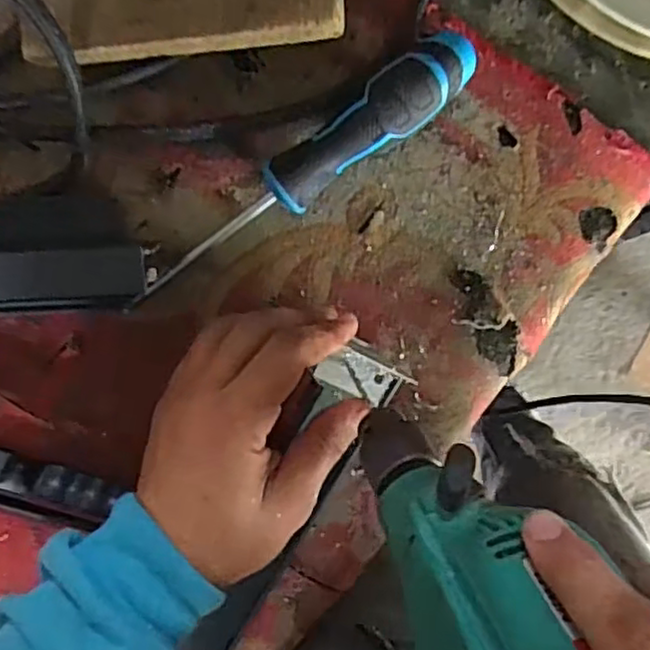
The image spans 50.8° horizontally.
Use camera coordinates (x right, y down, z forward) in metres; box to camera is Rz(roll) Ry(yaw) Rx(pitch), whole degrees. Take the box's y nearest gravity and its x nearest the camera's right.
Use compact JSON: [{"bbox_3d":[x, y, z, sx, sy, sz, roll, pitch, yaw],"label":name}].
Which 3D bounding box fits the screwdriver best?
[{"bbox_3d":[-0.011,-0.071,0.335,0.193,0.033,0.029,-37,98,5],"label":"screwdriver"}]

